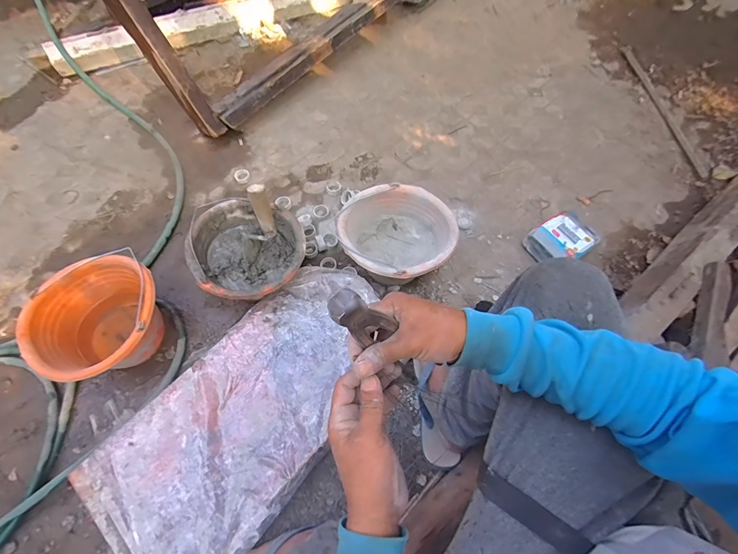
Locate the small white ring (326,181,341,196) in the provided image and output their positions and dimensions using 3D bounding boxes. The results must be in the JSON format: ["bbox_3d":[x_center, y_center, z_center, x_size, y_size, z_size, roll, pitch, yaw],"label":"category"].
[{"bbox_3d":[-0.104,-0.260,1.034,0.043,0.017,0.041,1,65,-3],"label":"small white ring"}]

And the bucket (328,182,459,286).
[{"bbox_3d":[0.059,-0.085,0.849,0.254,0.138,0.231,0,63,-1],"label":"bucket"}]

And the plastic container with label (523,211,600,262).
[{"bbox_3d":[0.514,-0.094,0.947,0.155,0.083,0.127,-32,68,-16],"label":"plastic container with label"}]

